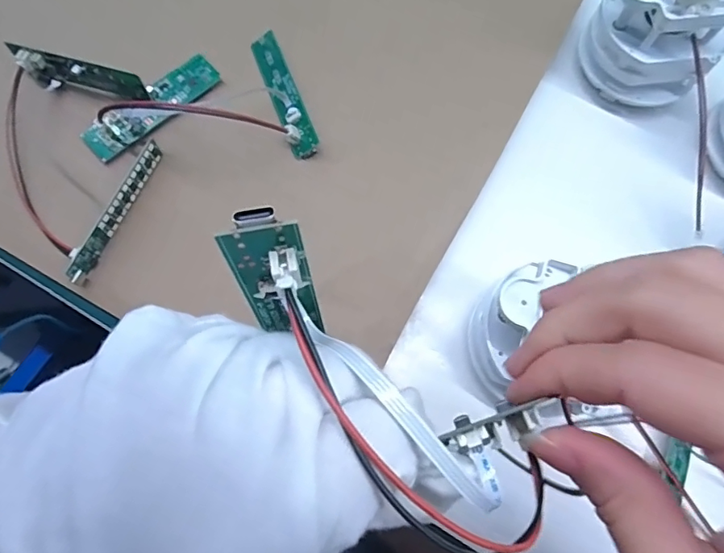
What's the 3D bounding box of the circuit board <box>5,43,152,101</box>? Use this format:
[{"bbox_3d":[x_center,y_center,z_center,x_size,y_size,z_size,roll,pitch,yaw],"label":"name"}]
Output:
[{"bbox_3d":[-0.156,-0.110,0.276,0.075,0.017,0.011,15,74,3],"label":"circuit board"}]

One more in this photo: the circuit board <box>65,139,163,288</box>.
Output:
[{"bbox_3d":[-0.127,-0.034,0.257,0.004,0.018,0.083,22,74,5],"label":"circuit board"}]

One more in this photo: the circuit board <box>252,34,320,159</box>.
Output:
[{"bbox_3d":[-0.045,-0.106,0.286,0.015,0.010,0.085,-19,75,-7],"label":"circuit board"}]

